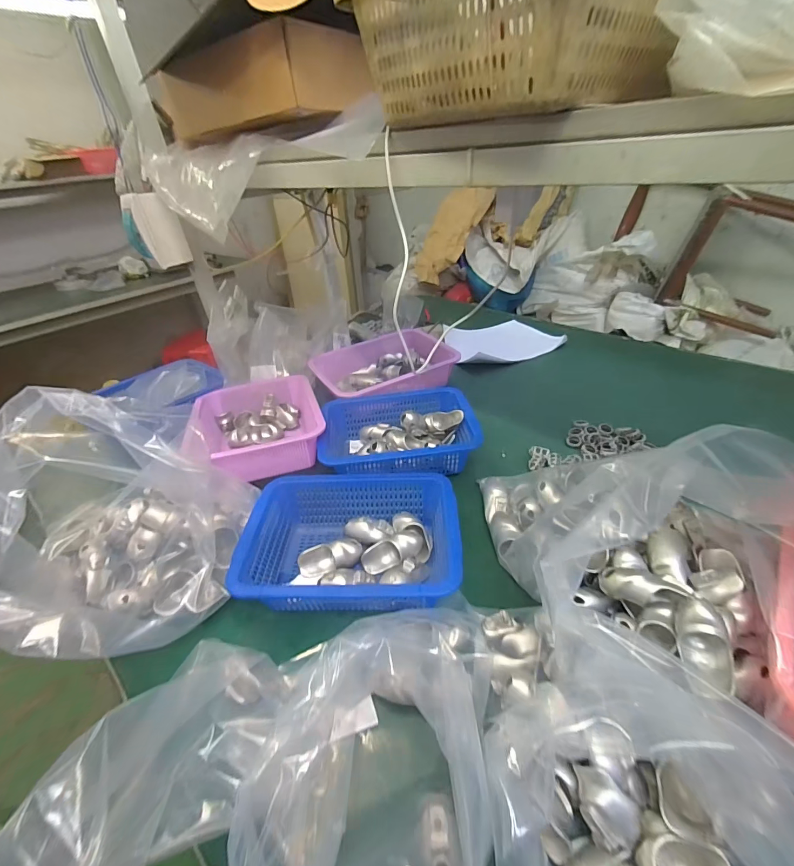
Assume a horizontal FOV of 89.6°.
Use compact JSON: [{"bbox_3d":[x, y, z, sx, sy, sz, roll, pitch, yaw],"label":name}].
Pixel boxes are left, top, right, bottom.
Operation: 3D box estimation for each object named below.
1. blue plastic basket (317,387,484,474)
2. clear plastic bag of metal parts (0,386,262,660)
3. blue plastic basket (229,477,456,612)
[{"bbox_3d":[-0.001,0.003,0.709,0.259,0.069,0.189,-8,36,-4],"label":"blue plastic basket"},{"bbox_3d":[-0.334,0.095,0.452,0.254,0.233,0.253,-8,36,-4],"label":"clear plastic bag of metal parts"},{"bbox_3d":[-0.061,0.139,0.536,0.261,0.074,0.198,-2,36,5],"label":"blue plastic basket"}]

